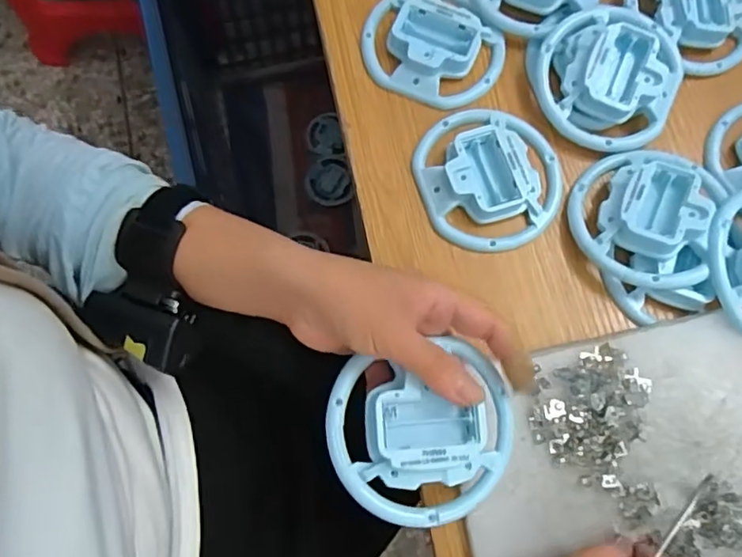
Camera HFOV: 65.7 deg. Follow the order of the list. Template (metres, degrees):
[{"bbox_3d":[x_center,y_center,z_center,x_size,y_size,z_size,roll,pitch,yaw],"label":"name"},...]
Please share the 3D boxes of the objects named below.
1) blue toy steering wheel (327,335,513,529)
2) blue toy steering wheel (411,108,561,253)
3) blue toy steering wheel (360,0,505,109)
[{"bbox_3d":[0.029,0.084,0.310,0.101,0.026,0.091,-13,77,-5],"label":"blue toy steering wheel"},{"bbox_3d":[0.083,-0.072,0.397,0.099,0.021,0.102,0,76,-2],"label":"blue toy steering wheel"},{"bbox_3d":[0.045,-0.173,0.422,0.094,0.019,0.099,0,76,-2],"label":"blue toy steering wheel"}]

